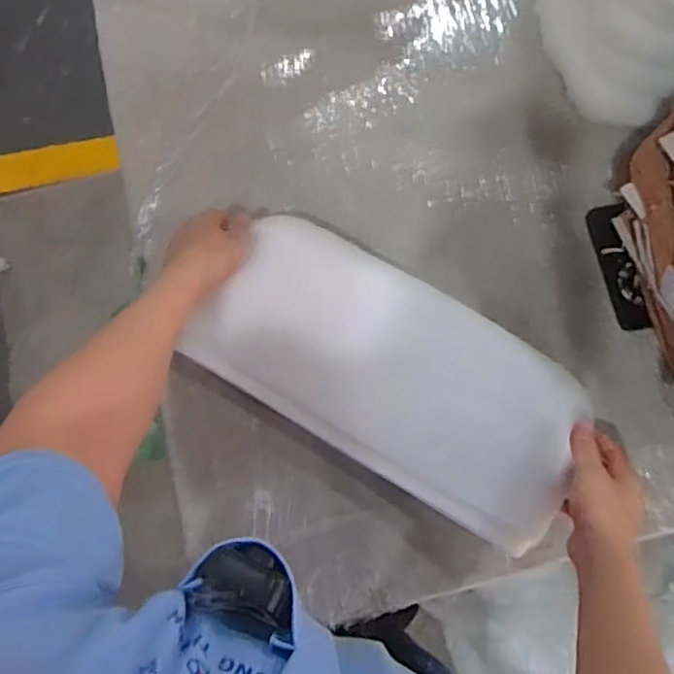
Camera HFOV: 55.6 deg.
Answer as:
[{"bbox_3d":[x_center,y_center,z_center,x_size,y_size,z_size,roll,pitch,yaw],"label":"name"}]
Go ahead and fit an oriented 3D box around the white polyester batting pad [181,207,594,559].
[{"bbox_3d":[0.062,0.036,0.720,0.435,0.042,0.200,32,78,9],"label":"white polyester batting pad"}]

